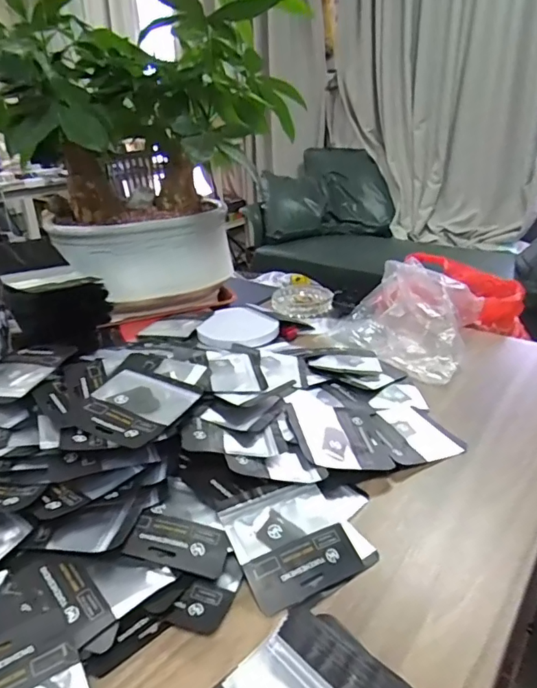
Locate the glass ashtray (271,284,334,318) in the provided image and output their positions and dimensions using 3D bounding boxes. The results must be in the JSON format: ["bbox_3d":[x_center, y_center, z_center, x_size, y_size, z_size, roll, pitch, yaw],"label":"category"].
[{"bbox_3d":[0.069,-0.090,1.014,0.115,0.027,0.123,2,26,9],"label":"glass ashtray"}]

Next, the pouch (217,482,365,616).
[{"bbox_3d":[0.022,0.180,0.468,0.104,0.013,0.097,-14,47,-25],"label":"pouch"}]

